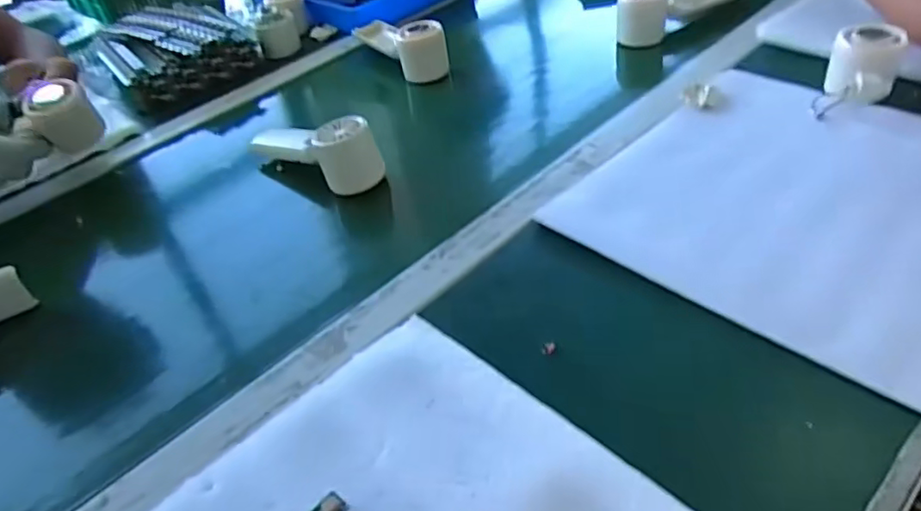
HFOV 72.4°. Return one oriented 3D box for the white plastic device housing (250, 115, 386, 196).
[{"bbox_3d":[-0.142,-0.107,0.607,0.142,0.058,0.044,21,49,32],"label":"white plastic device housing"}]

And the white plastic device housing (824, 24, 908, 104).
[{"bbox_3d":[0.365,-0.172,0.571,0.055,0.047,0.065,19,50,30],"label":"white plastic device housing"}]

